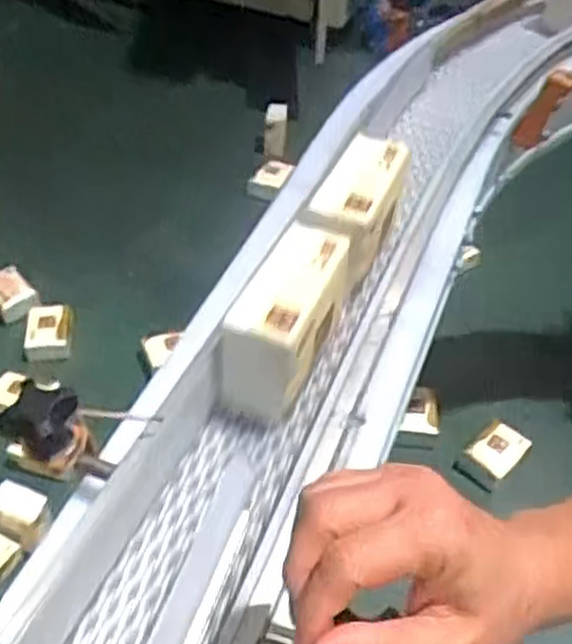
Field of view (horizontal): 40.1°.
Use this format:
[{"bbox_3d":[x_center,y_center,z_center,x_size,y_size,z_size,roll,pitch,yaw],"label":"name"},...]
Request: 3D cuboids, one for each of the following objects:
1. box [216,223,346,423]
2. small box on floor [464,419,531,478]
[{"bbox_3d":[0.004,0.000,0.573,0.058,0.095,0.122,20,47,15],"label":"box"},{"bbox_3d":[0.419,0.245,1.543,0.092,0.025,0.111,34,52,27],"label":"small box on floor"}]

